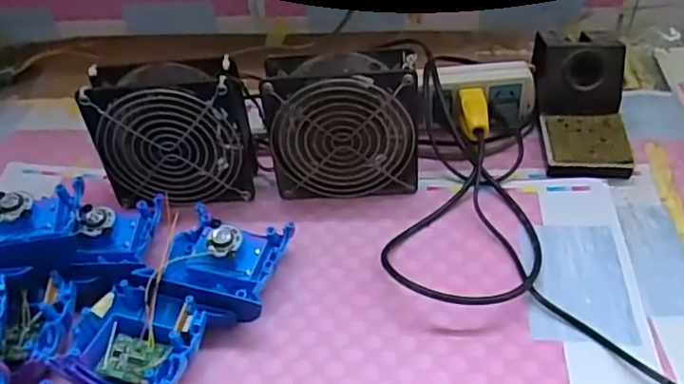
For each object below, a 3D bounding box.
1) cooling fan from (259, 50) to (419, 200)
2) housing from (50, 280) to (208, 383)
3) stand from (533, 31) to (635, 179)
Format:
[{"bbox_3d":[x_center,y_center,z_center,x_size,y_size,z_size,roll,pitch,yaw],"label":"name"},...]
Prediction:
[{"bbox_3d":[0.001,-0.054,0.504,0.122,0.114,0.050,-1,40,4],"label":"cooling fan"},{"bbox_3d":[-0.133,0.104,0.402,0.083,0.036,0.078,12,43,19],"label":"housing"},{"bbox_3d":[0.212,-0.078,0.534,0.073,0.070,0.108,1,41,6],"label":"stand"}]

